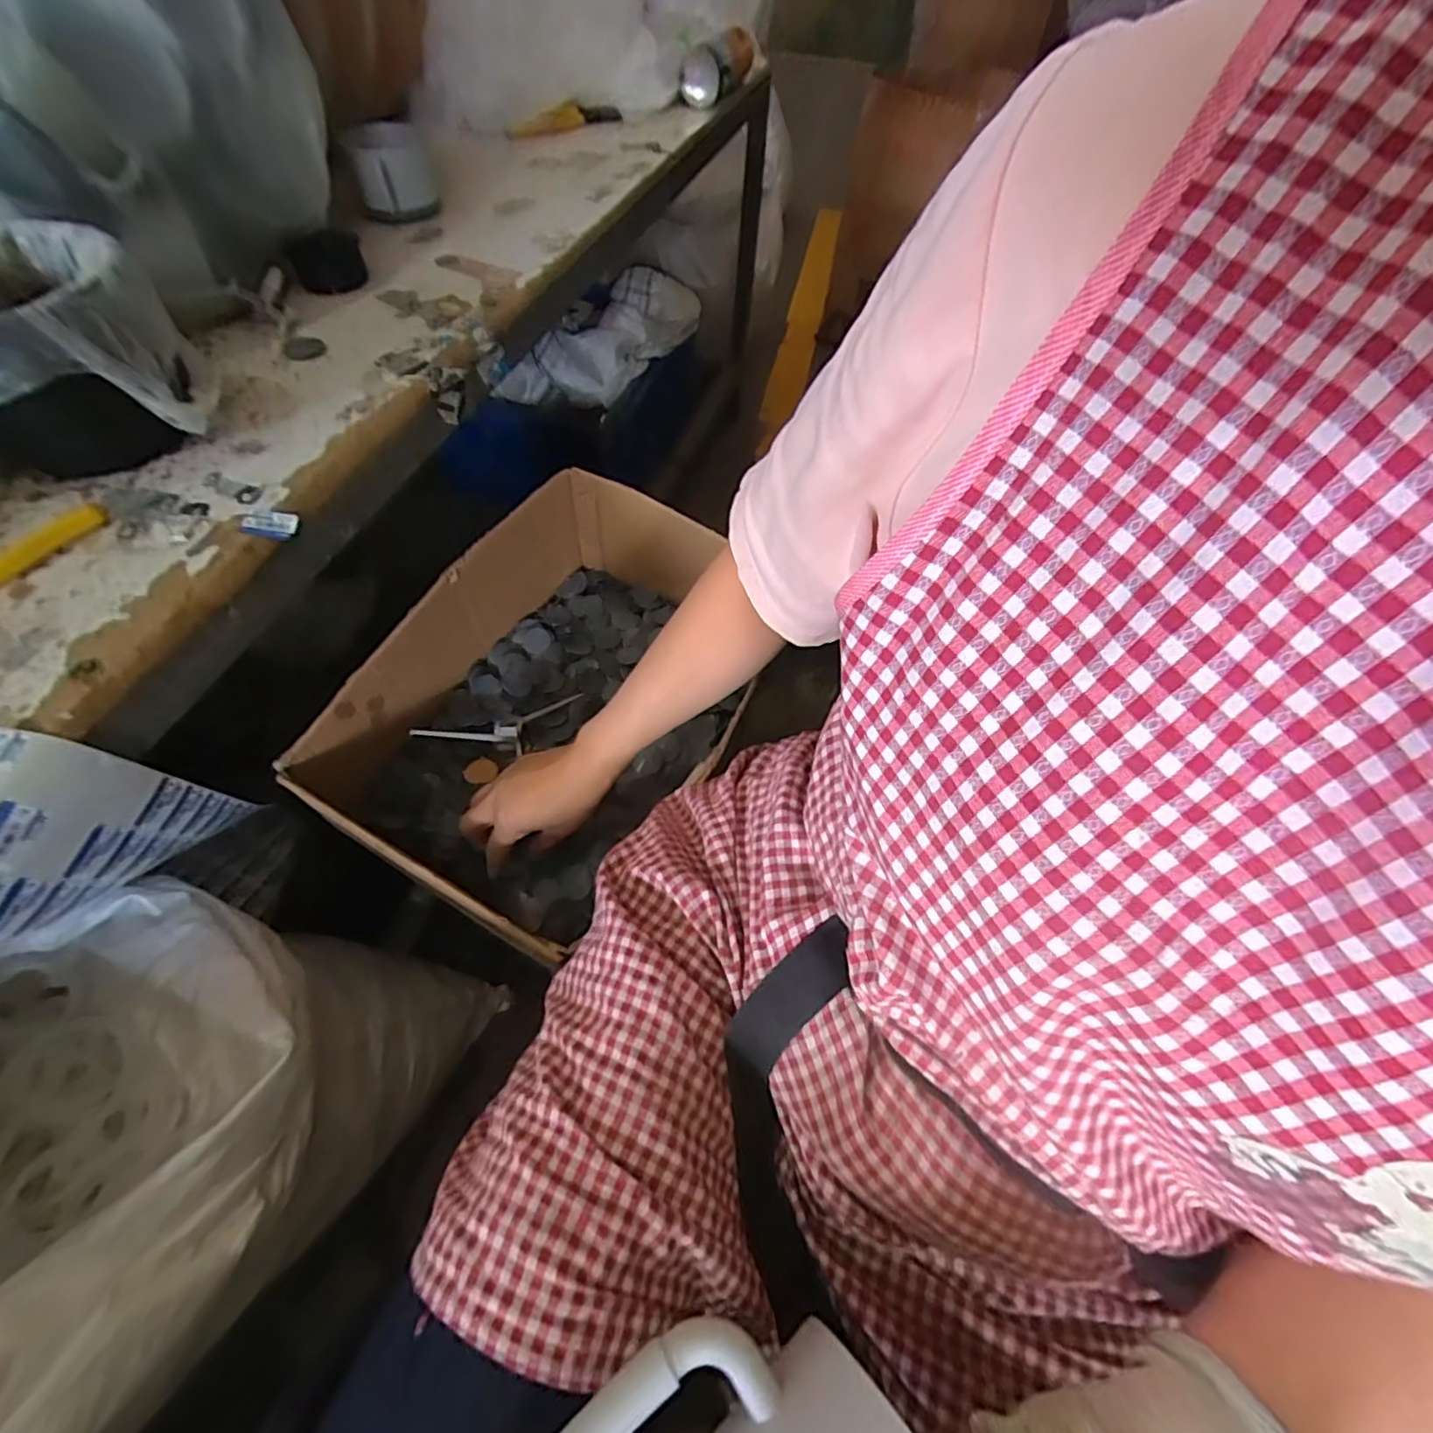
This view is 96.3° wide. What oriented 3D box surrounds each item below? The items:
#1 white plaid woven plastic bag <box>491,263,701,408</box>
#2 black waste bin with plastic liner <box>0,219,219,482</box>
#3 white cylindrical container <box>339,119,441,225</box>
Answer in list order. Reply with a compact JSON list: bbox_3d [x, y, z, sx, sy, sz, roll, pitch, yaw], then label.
[{"bbox_3d":[-0.213,-0.735,1.254,0.444,0.163,0.127,-34,64,-8],"label":"white plaid woven plastic bag"},{"bbox_3d":[-0.458,-0.247,0.442,0.159,0.109,0.151,-24,62,-17],"label":"black waste bin with plastic liner"},{"bbox_3d":[-0.349,-0.586,0.695,0.080,0.074,0.066,-15,59,-12],"label":"white cylindrical container"}]

